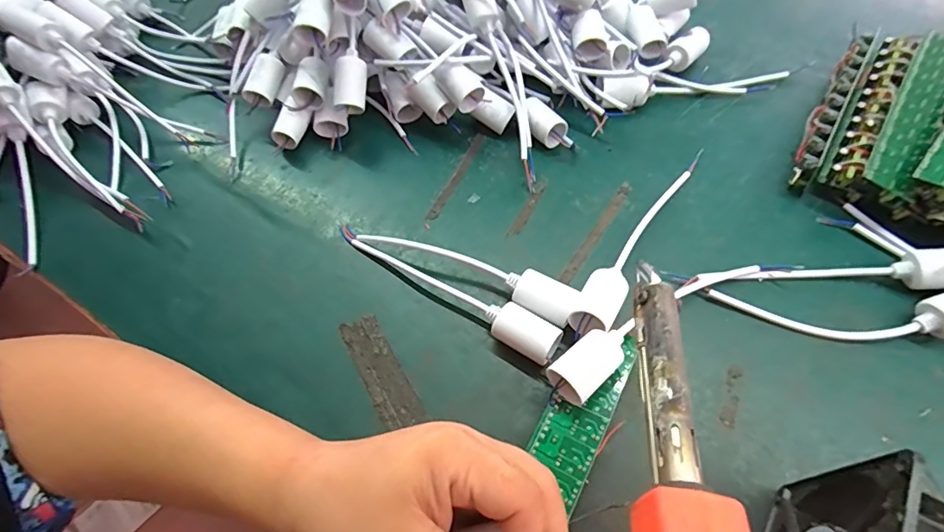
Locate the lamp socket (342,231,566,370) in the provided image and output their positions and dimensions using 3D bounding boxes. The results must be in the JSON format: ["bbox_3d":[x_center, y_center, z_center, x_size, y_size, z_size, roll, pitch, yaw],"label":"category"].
[{"bbox_3d":[-0.022,0.011,0.371,0.199,0.024,0.028,33,66,21],"label":"lamp socket"}]

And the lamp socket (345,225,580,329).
[{"bbox_3d":[-0.010,-0.007,0.378,0.193,0.029,0.036,25,63,18],"label":"lamp socket"}]

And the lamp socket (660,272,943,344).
[{"bbox_3d":[0.244,0.024,0.331,0.201,0.034,0.039,5,59,7],"label":"lamp socket"}]

